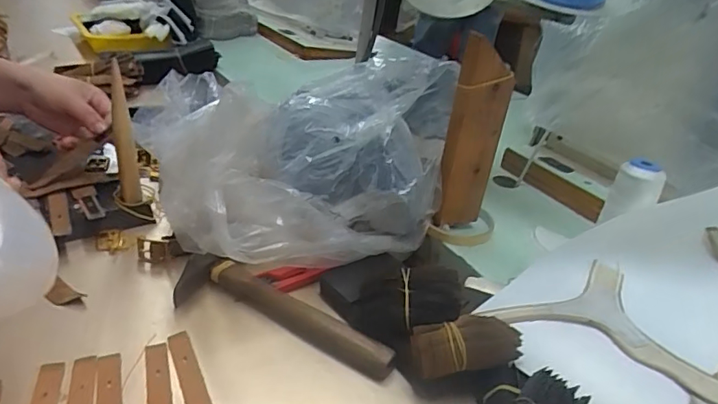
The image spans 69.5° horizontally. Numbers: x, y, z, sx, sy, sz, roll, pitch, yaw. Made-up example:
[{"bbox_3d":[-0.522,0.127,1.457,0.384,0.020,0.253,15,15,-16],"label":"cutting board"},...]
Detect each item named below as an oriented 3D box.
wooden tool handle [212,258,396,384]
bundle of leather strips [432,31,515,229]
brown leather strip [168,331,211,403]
[{"bbox_3d":[-0.054,0.100,0.454,0.186,0.021,0.024,21,33,25],"label":"wooden tool handle"},{"bbox_3d":[0.110,-0.056,0.507,0.049,0.195,0.032,13,30,11],"label":"bundle of leather strips"},{"bbox_3d":[-0.121,0.142,0.382,0.016,0.005,0.125,-11,34,-28],"label":"brown leather strip"}]

